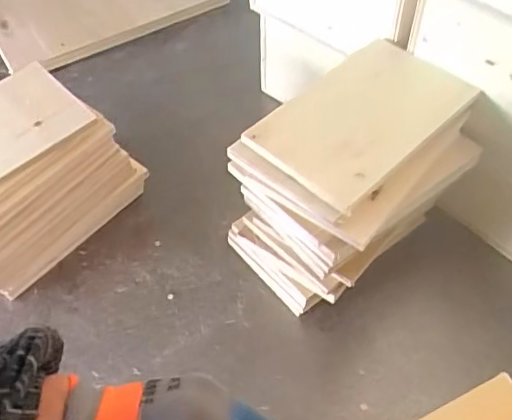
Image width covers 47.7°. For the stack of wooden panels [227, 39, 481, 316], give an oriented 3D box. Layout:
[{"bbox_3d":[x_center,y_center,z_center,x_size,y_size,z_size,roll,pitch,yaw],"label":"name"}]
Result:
[{"bbox_3d":[0.093,-0.022,0.553,0.200,0.182,0.132,-37,60,-23],"label":"stack of wooden panels"}]

